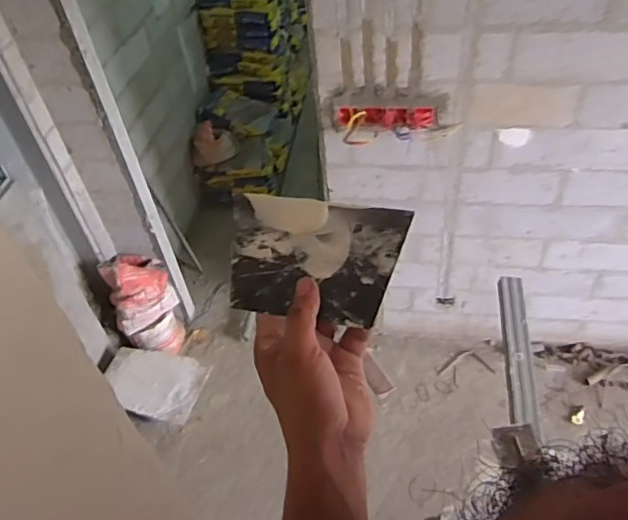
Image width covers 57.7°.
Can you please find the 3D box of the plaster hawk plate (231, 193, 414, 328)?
[{"bbox_3d":[-0.001,-0.003,0.455,0.139,0.007,0.096,6,75,13],"label":"plaster hawk plate"}]

